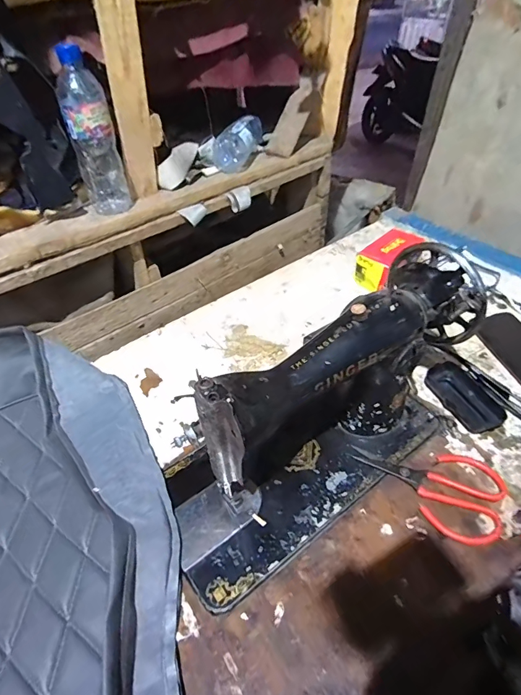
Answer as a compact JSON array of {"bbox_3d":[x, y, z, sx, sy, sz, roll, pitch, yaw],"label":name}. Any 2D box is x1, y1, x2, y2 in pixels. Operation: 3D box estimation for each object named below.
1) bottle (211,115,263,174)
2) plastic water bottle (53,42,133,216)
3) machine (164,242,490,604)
[{"bbox_3d":[-0.046,-0.444,0.866,0.076,0.073,0.207,7,45,7],"label":"bottle"},{"bbox_3d":[-0.258,-0.323,0.630,0.068,0.231,0.056,-14,46,-14],"label":"plastic water bottle"},{"bbox_3d":[0.071,0.064,0.462,0.403,0.199,0.168,-27,50,-25],"label":"machine"}]

